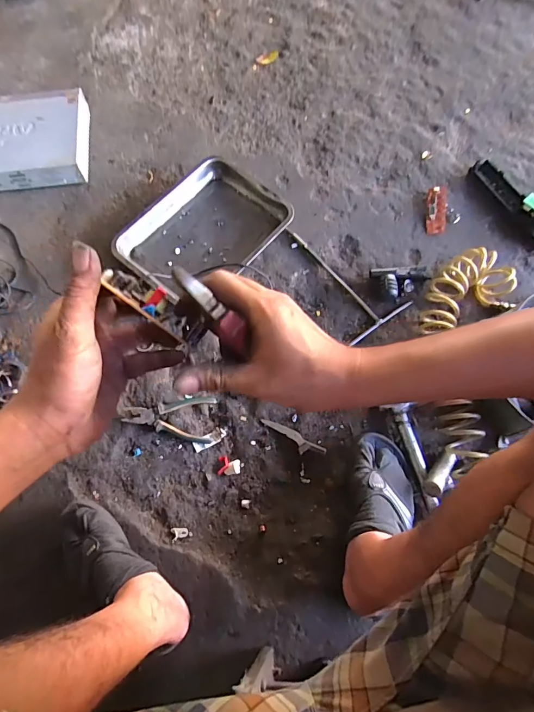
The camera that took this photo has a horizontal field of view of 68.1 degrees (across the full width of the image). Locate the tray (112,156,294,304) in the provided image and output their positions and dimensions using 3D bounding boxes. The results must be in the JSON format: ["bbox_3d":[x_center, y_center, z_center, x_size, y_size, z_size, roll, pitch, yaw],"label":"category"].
[{"bbox_3d":[-0.149,-0.288,0.898,0.288,0.057,0.349,39,76,12],"label":"tray"}]

